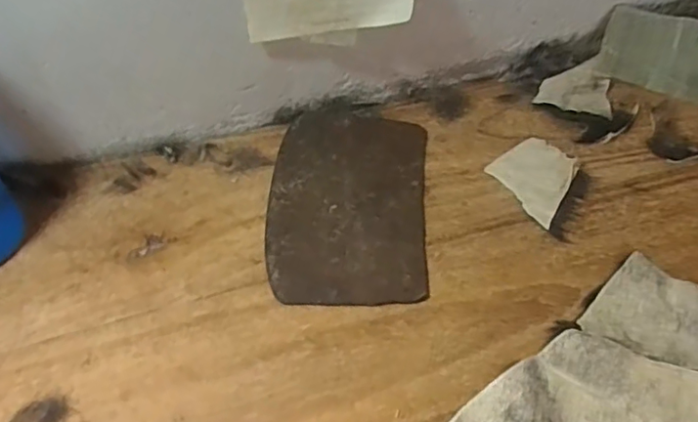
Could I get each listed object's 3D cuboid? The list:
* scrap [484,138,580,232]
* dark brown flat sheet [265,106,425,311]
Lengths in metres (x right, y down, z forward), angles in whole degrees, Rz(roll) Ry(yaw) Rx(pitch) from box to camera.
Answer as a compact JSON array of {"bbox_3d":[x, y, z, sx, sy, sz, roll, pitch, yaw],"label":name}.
[{"bbox_3d":[0.169,-0.031,0.519,0.073,0.011,0.079,-29,56,-23],"label":"scrap"},{"bbox_3d":[0.000,-0.012,0.498,0.128,0.007,0.208,4,50,2],"label":"dark brown flat sheet"}]

